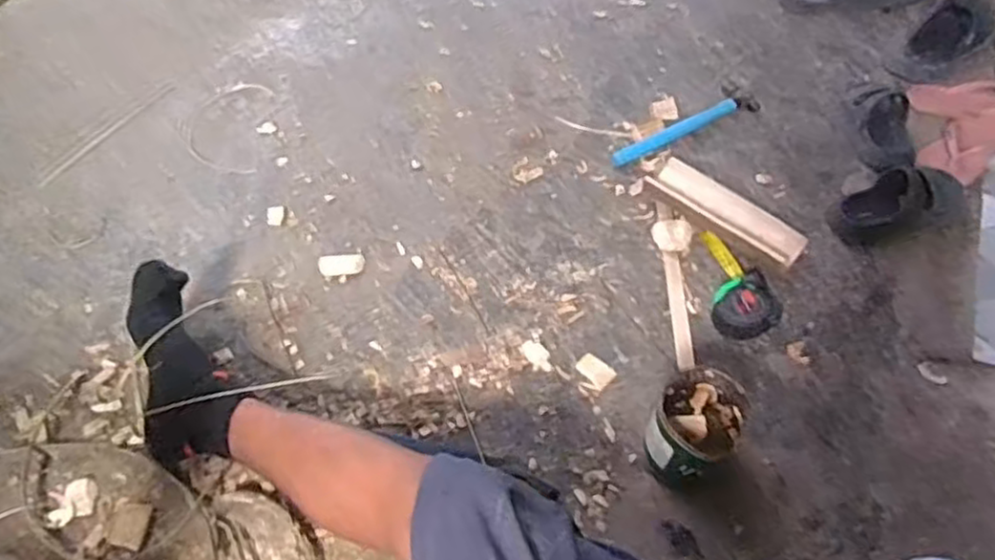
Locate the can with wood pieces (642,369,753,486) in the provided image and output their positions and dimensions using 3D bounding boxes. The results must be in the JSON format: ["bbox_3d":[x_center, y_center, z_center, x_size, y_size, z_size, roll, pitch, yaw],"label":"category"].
[{"bbox_3d":[0.229,0.176,0.840,0.096,0.114,0.110,39,64,22],"label":"can with wood pieces"}]

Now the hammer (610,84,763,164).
[{"bbox_3d":[0.307,-0.255,1.171,0.282,0.025,0.063,-26,60,-18],"label":"hammer"}]

